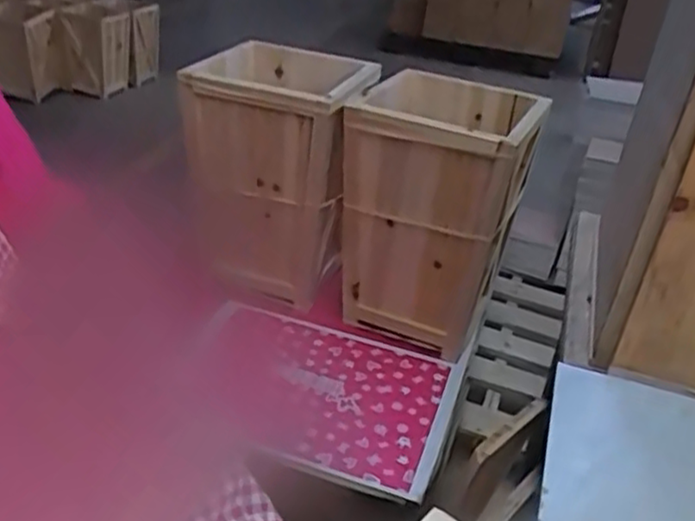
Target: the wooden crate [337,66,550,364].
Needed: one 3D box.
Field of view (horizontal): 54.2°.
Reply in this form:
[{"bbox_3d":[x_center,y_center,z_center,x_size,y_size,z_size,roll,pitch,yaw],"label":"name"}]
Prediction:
[{"bbox_3d":[0.140,-0.073,1.090,0.247,0.384,0.262,17,33,19],"label":"wooden crate"}]

